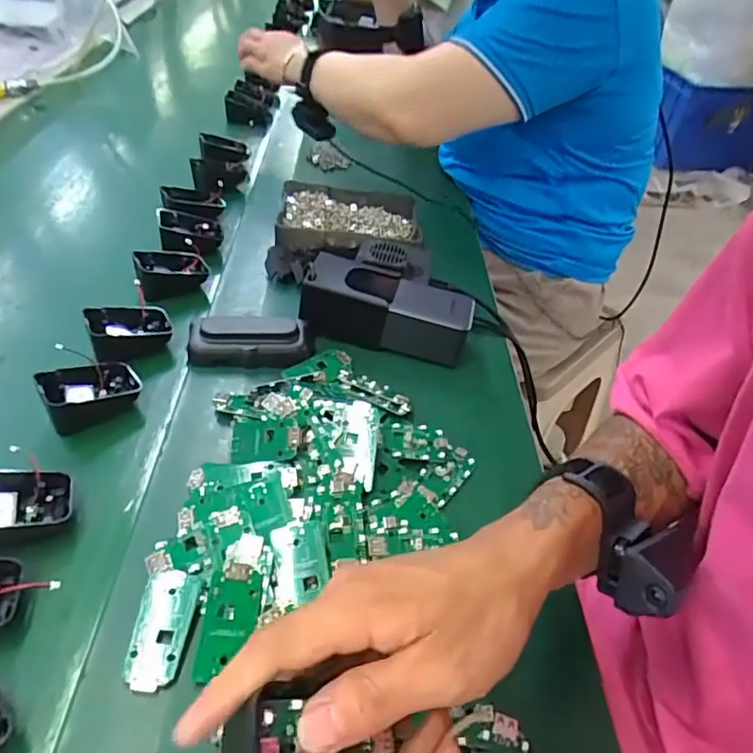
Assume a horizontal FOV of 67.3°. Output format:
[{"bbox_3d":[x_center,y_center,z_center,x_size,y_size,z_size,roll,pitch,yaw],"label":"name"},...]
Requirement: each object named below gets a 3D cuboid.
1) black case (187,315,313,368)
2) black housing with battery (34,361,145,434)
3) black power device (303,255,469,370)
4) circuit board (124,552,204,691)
[{"bbox_3d":[-0.112,-0.031,0.502,0.106,0.032,0.041,0,45,-9],"label":"black case"},{"bbox_3d":[-0.223,0.012,0.445,0.069,0.037,0.042,-27,54,-30],"label":"black housing with battery"},{"bbox_3d":[0.011,-0.063,0.534,0.153,0.056,0.072,13,45,5],"label":"black power device"},{"bbox_3d":[-0.122,0.138,0.328,0.033,0.008,0.078,0,45,-9],"label":"circuit board"}]

